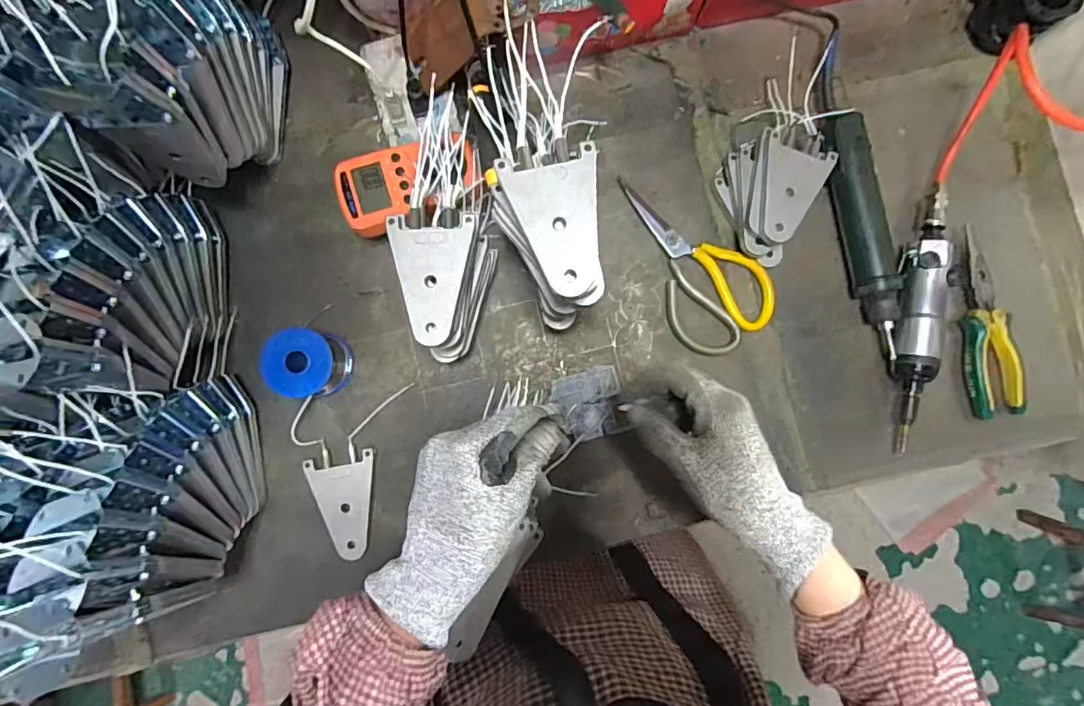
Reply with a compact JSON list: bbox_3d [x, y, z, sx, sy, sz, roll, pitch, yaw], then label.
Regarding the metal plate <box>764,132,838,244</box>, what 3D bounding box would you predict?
[{"bbox_3d":[0.243,-0.154,0.502,0.063,0.006,0.099,13,88,-4],"label":"metal plate"}]

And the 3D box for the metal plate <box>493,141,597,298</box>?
[{"bbox_3d":[0.012,-0.088,0.355,0.064,0.010,0.097,-12,88,-2],"label":"metal plate"}]

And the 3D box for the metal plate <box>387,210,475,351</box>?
[{"bbox_3d":[-0.087,-0.058,0.409,0.063,0.008,0.100,1,87,-1],"label":"metal plate"}]

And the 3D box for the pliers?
[{"bbox_3d":[0.462,-0.029,0.540,0.049,0.021,0.186,-5,87,-2],"label":"pliers"}]

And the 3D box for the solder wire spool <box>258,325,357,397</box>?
[{"bbox_3d":[-0.222,0.011,0.504,0.067,0.063,0.064,8,87,-1],"label":"solder wire spool"}]

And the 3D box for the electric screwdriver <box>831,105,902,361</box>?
[{"bbox_3d":[0.331,-0.119,0.537,0.037,0.038,0.238,-10,88,-2],"label":"electric screwdriver"}]

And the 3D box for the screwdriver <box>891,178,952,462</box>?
[{"bbox_3d":[0.380,-0.036,0.533,0.042,0.040,0.271,4,87,-1],"label":"screwdriver"}]

